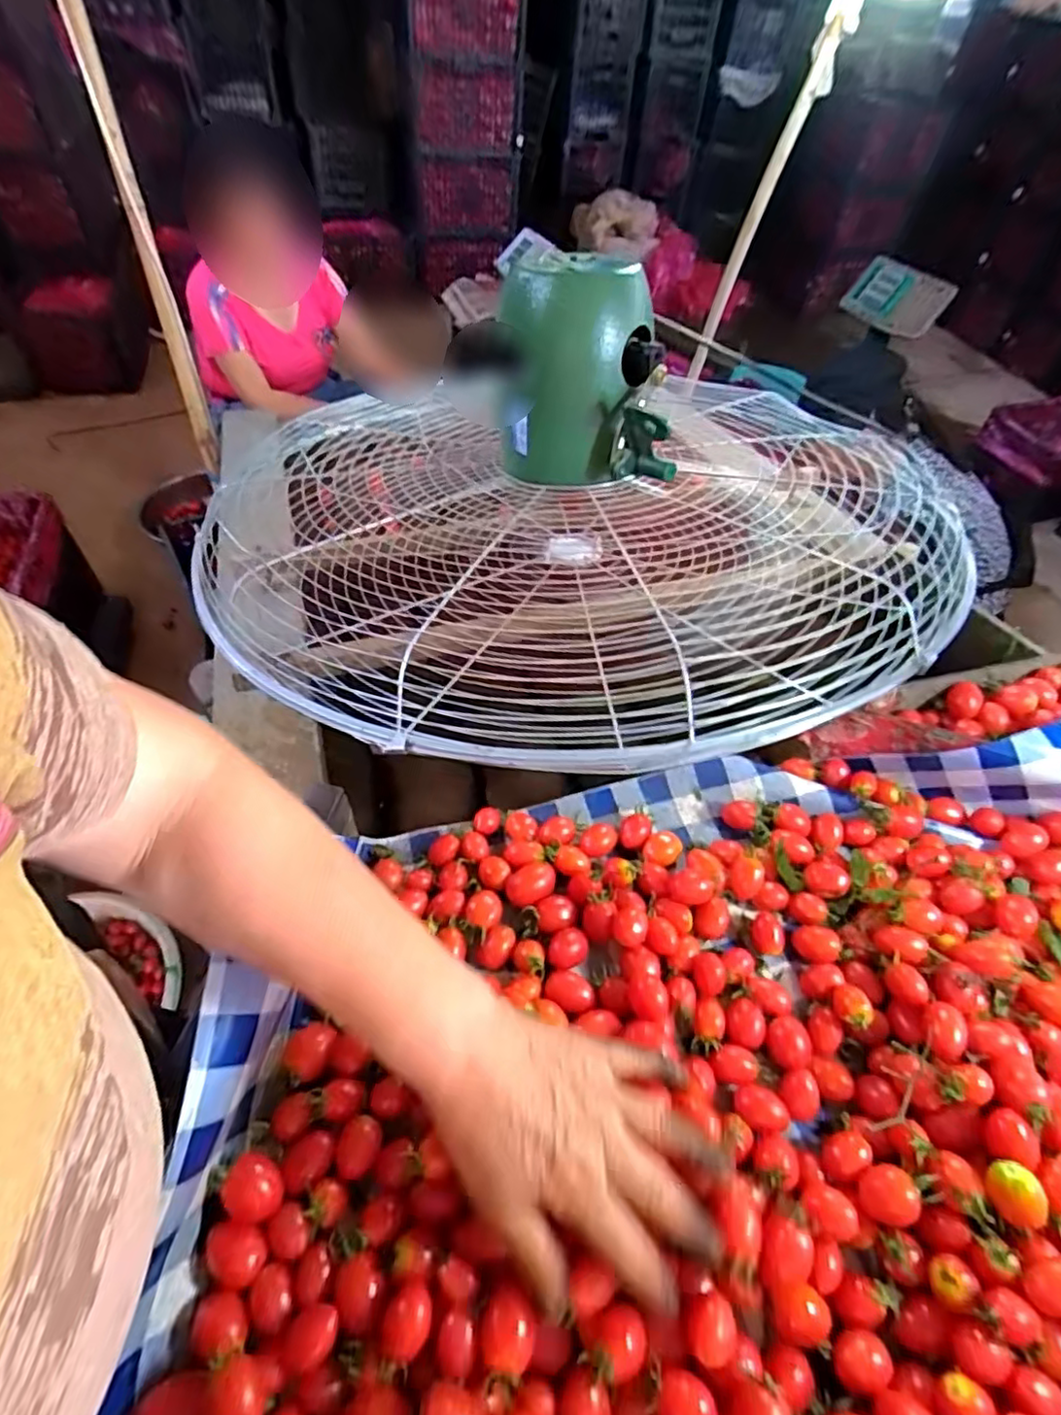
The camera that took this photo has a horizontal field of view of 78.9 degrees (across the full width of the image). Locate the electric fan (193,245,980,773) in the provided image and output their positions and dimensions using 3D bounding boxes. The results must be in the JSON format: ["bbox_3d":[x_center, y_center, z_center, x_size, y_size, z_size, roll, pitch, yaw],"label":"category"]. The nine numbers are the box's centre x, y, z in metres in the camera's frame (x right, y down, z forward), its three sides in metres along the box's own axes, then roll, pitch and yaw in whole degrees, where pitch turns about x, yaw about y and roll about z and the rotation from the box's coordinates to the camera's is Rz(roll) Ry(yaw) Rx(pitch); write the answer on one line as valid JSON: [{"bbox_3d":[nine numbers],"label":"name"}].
[{"bbox_3d":[0.012,-0.226,0.626,0.608,0.283,0.611,-10,54,-14],"label":"electric fan"}]

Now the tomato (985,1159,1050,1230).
[{"bbox_3d":[0.248,0.252,0.333,0.021,0.025,0.027,-2,52,-8],"label":"tomato"}]

